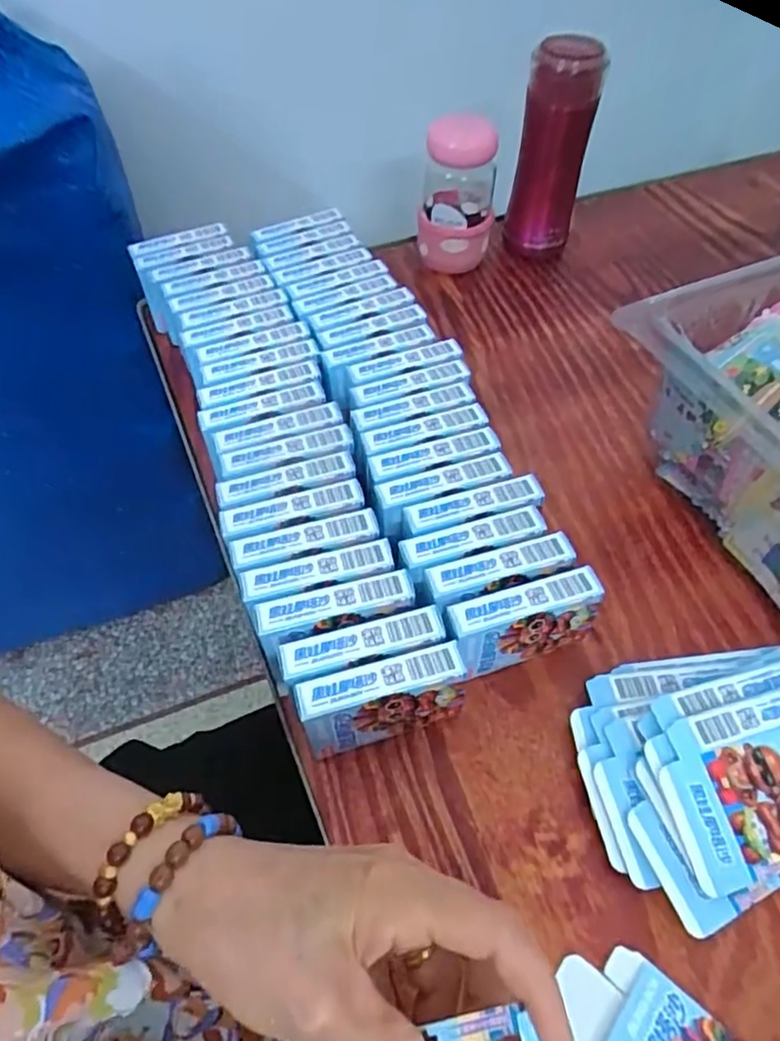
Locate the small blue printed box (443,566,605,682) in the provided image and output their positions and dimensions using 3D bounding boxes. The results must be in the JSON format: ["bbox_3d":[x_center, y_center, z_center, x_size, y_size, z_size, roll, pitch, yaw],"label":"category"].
[{"bbox_3d":[0.077,0.067,0.387,0.094,0.068,0.026,-14,54,-11],"label":"small blue printed box"}]

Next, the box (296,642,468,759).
[{"bbox_3d":[-0.004,0.105,0.362,0.090,0.067,0.024,-13,54,-9],"label":"box"}]

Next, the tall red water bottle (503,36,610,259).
[{"bbox_3d":[0.155,-0.345,0.613,0.064,0.185,0.053,6,53,4],"label":"tall red water bottle"}]

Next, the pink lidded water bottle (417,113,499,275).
[{"bbox_3d":[0.067,-0.323,0.626,0.069,0.138,0.066,6,53,4],"label":"pink lidded water bottle"}]

